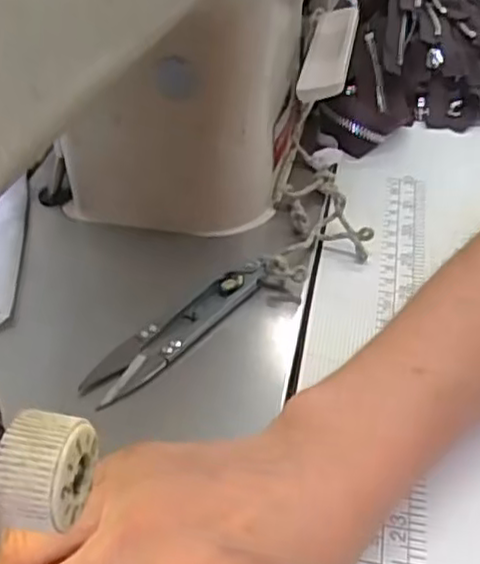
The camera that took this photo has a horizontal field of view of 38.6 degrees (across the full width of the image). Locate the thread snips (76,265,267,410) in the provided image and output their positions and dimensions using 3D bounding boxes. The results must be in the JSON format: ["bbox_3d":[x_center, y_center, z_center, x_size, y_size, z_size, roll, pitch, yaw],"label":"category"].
[{"bbox_3d":[-0.026,0.018,0.312,0.022,0.008,0.104,31,49,29],"label":"thread snips"}]

